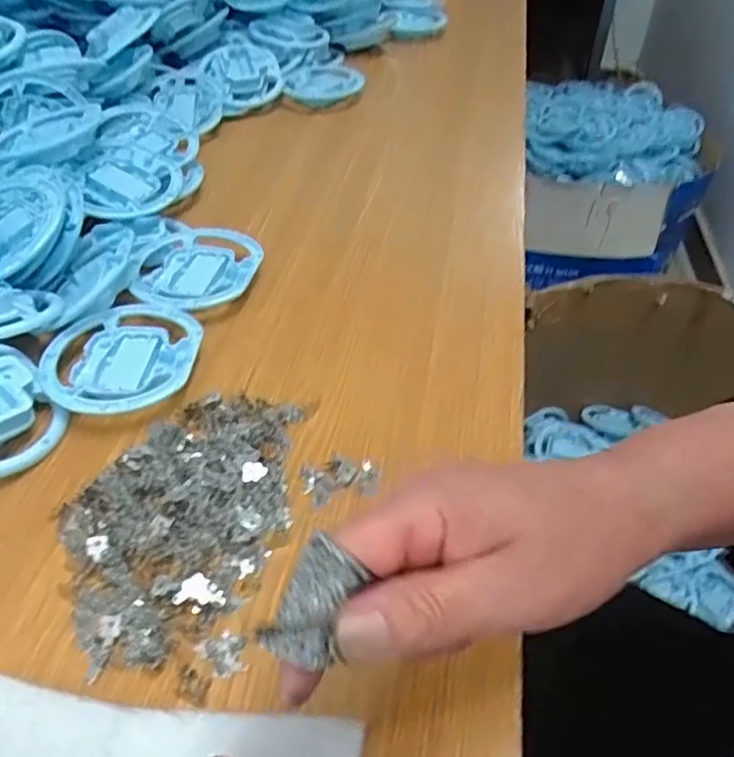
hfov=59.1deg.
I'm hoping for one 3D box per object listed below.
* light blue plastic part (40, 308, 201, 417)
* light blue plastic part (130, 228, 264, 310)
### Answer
[{"bbox_3d":[-0.166,-0.013,0.439,0.099,0.012,0.103,1,45,-1],"label":"light blue plastic part"},{"bbox_3d":[-0.136,-0.086,0.513,0.092,0.016,0.101,1,45,-1],"label":"light blue plastic part"}]

